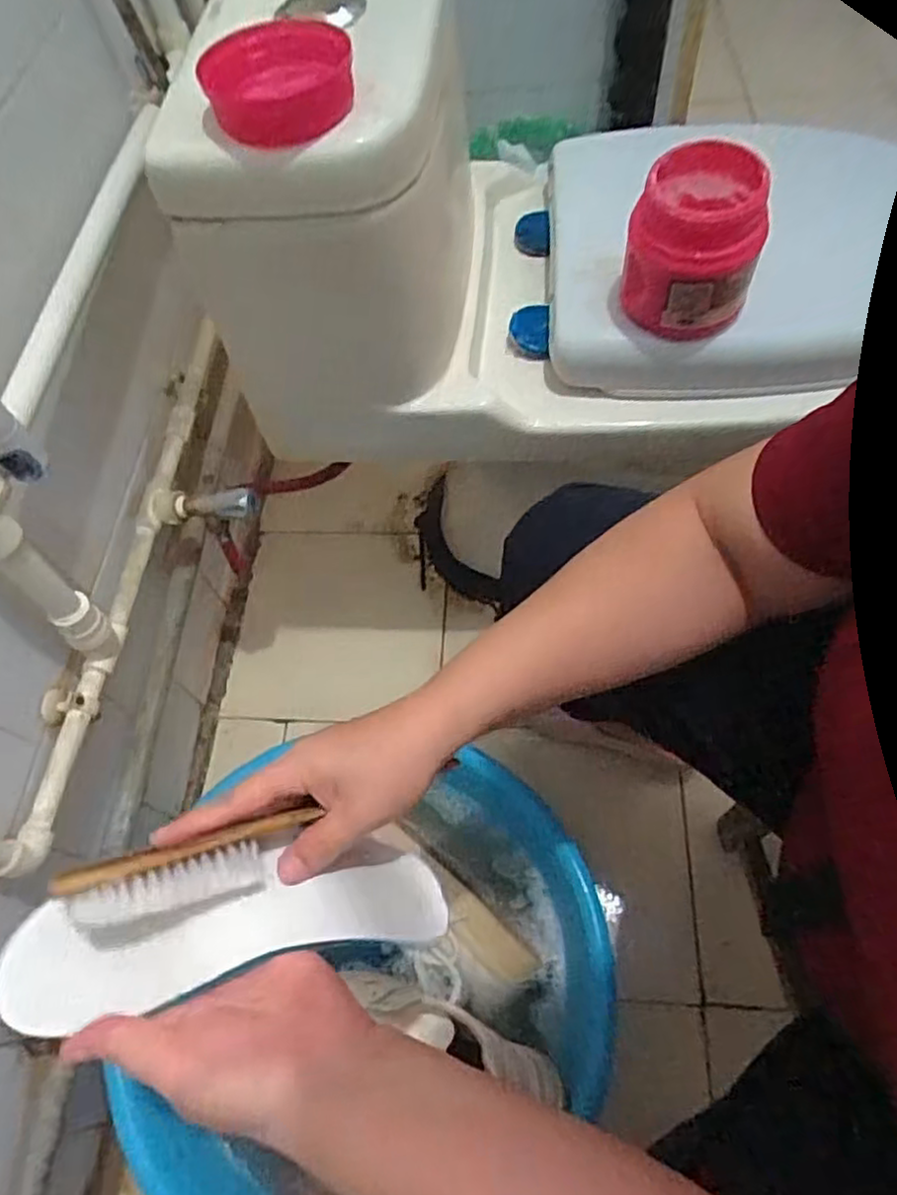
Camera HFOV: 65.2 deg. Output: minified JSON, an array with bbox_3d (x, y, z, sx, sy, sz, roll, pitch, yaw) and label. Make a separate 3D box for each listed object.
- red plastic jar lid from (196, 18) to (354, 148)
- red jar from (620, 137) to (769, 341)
[{"bbox_3d":[-0.107,-0.325,0.443,0.091,0.033,0.086,-3,60,5],"label":"red plastic jar lid"},{"bbox_3d":[0.189,-0.271,0.545,0.098,0.112,0.080,5,61,9],"label":"red jar"}]

